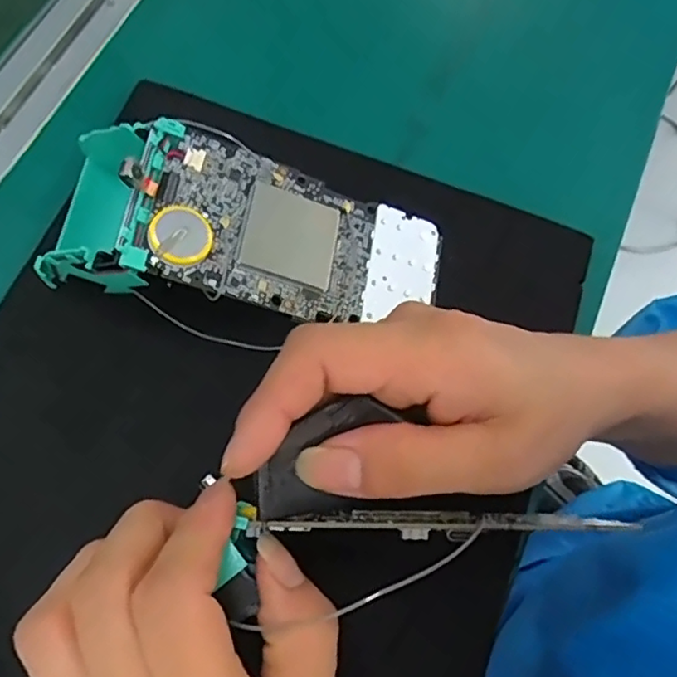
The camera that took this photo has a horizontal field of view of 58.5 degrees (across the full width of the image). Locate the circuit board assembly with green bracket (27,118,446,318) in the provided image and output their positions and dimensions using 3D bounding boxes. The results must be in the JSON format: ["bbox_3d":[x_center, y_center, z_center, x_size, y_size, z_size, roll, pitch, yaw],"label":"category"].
[{"bbox_3d":[-0.029,-0.047,0.259,0.160,0.025,0.072,8,69,-21],"label":"circuit board assembly with green bracket"}]

